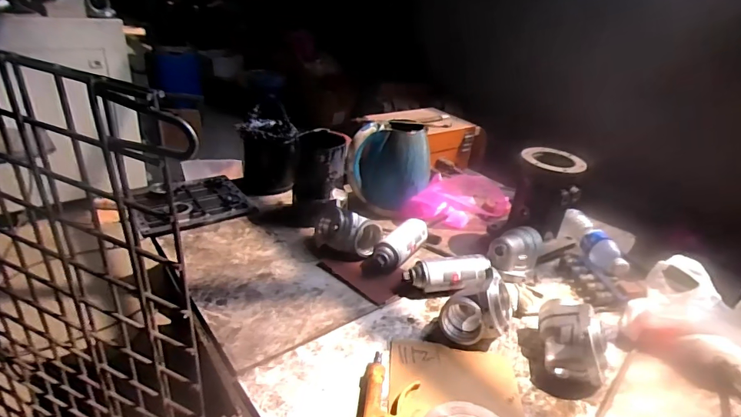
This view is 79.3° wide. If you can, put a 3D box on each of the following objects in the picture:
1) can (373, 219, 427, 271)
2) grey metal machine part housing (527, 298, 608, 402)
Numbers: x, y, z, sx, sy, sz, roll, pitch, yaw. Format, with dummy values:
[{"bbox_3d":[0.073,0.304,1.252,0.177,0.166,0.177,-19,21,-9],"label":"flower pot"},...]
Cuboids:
[{"bbox_3d":[0.065,0.068,0.904,0.055,0.047,0.172,22,32,27],"label":"can"},{"bbox_3d":[0.303,0.207,0.683,0.113,0.098,0.121,14,29,14],"label":"grey metal machine part housing"}]

